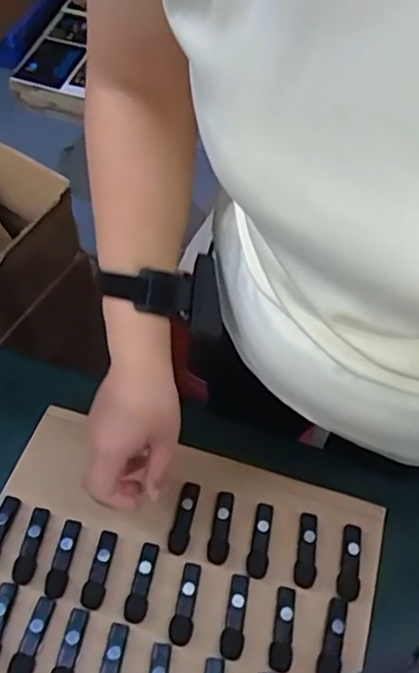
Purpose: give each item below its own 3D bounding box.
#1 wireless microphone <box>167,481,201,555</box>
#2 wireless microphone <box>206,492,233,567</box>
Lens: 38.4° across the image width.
[{"bbox_3d":[-0.023,0.165,0.552,0.018,0.008,0.067,13,56,7],"label":"wireless microphone"},{"bbox_3d":[0.011,0.172,0.548,0.018,0.013,0.066,9,56,4],"label":"wireless microphone"}]

